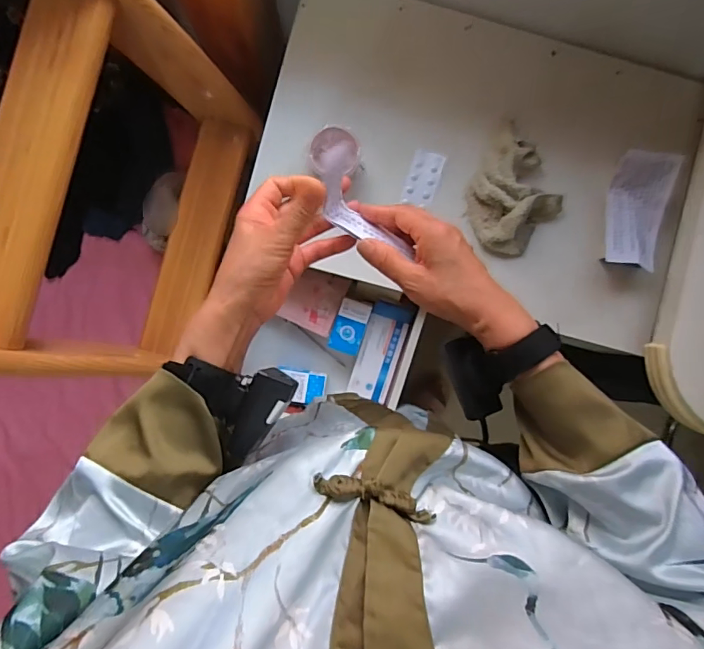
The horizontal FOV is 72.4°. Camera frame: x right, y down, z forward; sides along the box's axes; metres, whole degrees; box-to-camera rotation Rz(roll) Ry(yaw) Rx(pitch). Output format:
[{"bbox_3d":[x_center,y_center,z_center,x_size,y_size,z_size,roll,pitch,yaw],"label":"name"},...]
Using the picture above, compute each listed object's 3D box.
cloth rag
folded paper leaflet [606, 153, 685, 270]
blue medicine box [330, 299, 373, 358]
[{"bbox_3d":[0.217,-0.181,0.650,0.138,0.042,0.150,42,86,-1],"label":"cloth rag"},{"bbox_3d":[0.387,-0.154,0.649,0.075,0.034,0.153,12,87,-3],"label":"folded paper leaflet"},{"bbox_3d":[-0.002,0.003,0.719,0.046,0.019,0.079,16,86,-3],"label":"blue medicine box"}]

